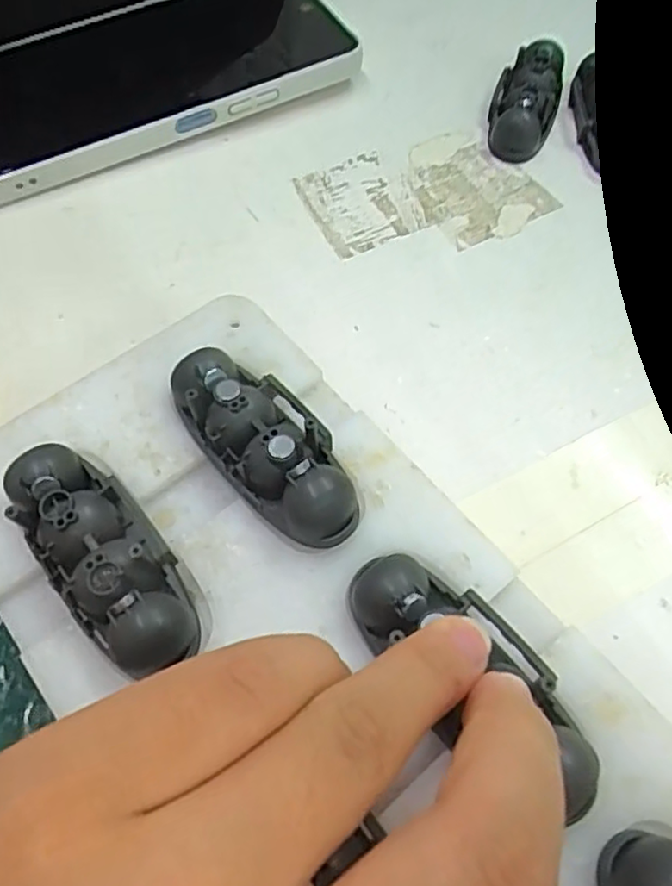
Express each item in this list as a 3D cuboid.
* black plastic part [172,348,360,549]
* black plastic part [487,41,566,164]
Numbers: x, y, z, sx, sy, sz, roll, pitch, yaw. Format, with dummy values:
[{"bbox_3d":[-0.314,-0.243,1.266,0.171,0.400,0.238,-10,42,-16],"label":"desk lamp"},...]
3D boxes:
[{"bbox_3d":[-0.017,-0.001,0.161,0.025,0.017,0.061,-39,69,-18],"label":"black plastic part"},{"bbox_3d":[0.075,-0.134,0.254,0.024,0.015,0.056,17,64,9],"label":"black plastic part"}]

